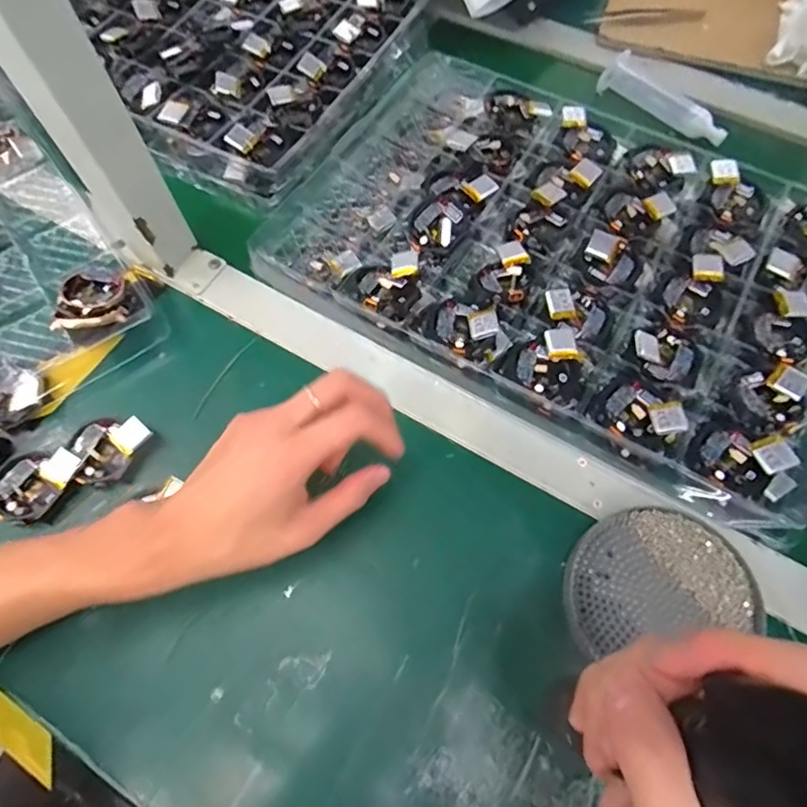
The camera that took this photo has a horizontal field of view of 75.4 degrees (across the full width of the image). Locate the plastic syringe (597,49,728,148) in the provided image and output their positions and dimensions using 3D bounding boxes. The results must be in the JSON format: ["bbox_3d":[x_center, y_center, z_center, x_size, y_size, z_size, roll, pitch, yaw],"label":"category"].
[{"bbox_3d":[0.261,-0.301,0.515,0.131,0.023,0.032,38,71,16],"label":"plastic syringe"}]

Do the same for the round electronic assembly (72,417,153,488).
[{"bbox_3d":[-0.208,0.031,0.370,0.042,0.017,0.054,40,72,17],"label":"round electronic assembly"}]

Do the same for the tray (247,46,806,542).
[{"bbox_3d":[0.139,-0.134,0.426,0.443,0.028,0.299,28,69,12],"label":"tray"}]

